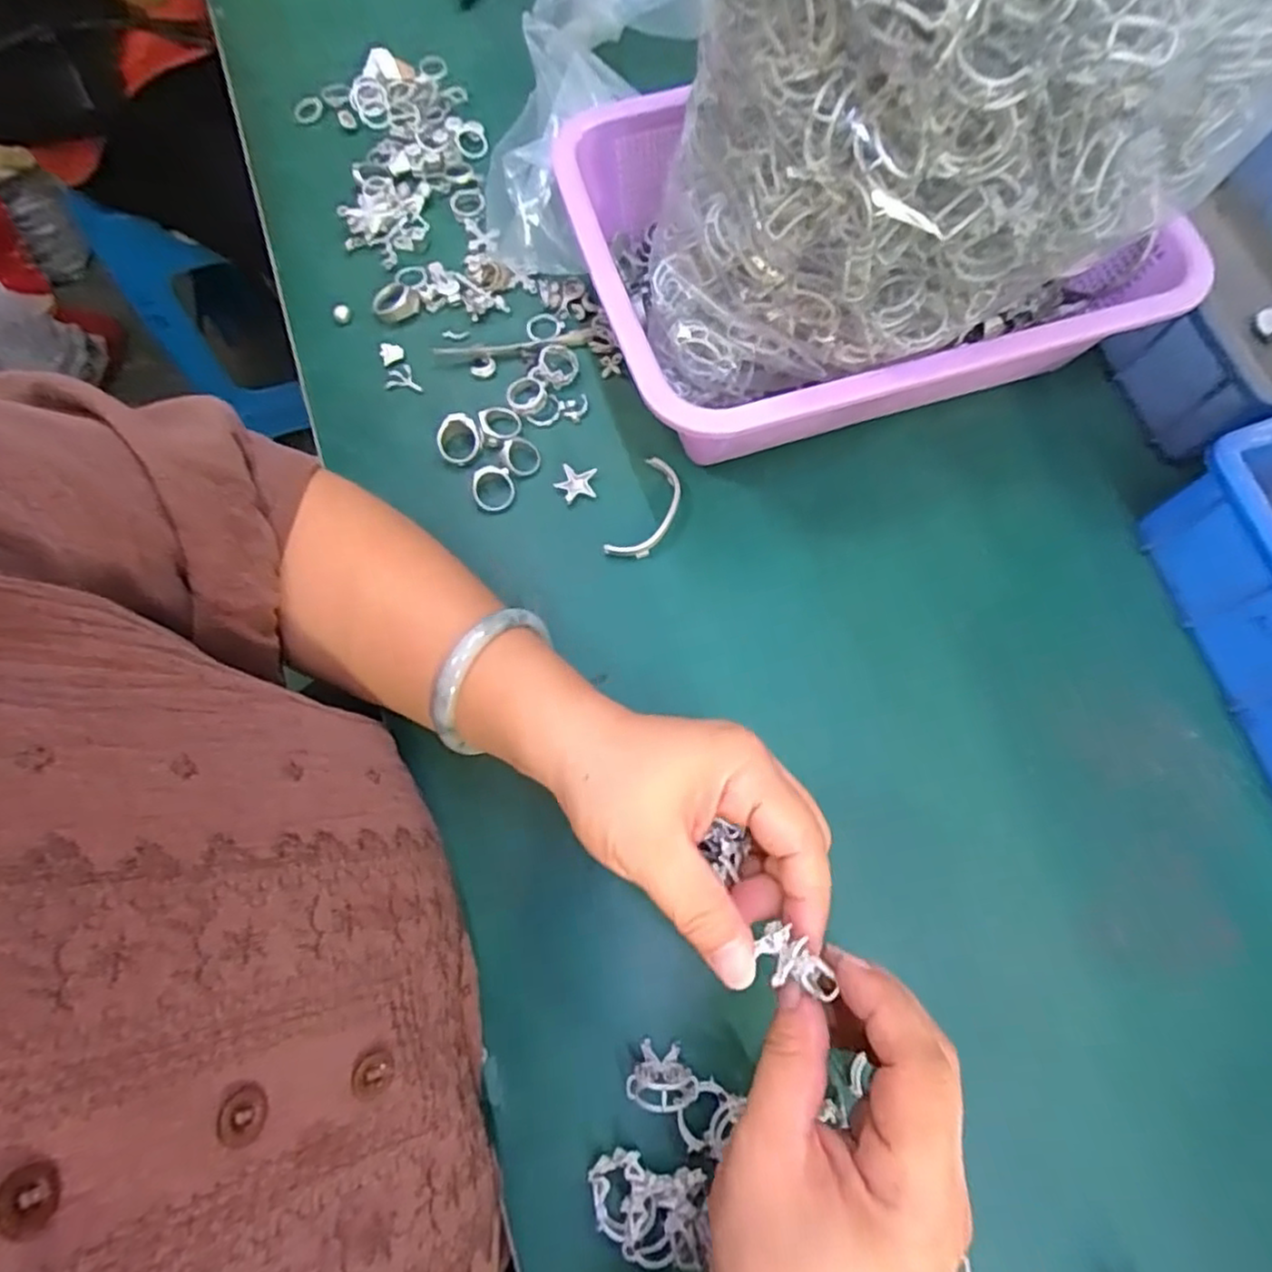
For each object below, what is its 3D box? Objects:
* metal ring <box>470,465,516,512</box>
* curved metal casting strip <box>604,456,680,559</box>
[{"bbox_3d":[-0.081,-0.084,0.379,0.023,0.006,0.025,0,72,0],"label":"metal ring"},{"bbox_3d":[0.007,-0.070,0.376,0.027,0.005,0.065,22,73,8],"label":"curved metal casting strip"}]

